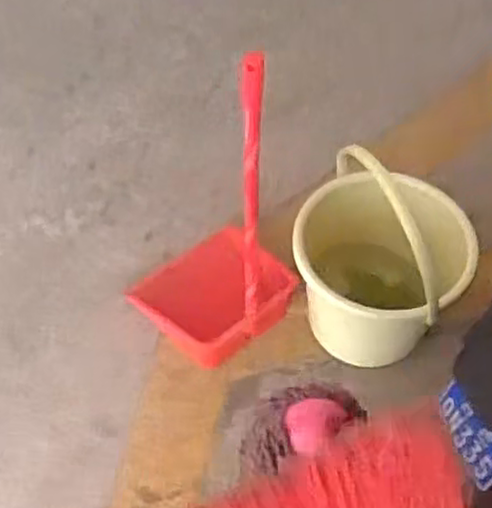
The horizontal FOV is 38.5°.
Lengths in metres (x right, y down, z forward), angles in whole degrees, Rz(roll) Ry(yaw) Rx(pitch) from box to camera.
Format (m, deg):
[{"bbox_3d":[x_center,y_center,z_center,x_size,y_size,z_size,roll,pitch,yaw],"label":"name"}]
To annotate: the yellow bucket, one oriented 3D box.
[{"bbox_3d":[0.251,0.023,1.287,0.238,0.346,0.291,-8,53,-15],"label":"yellow bucket"}]

